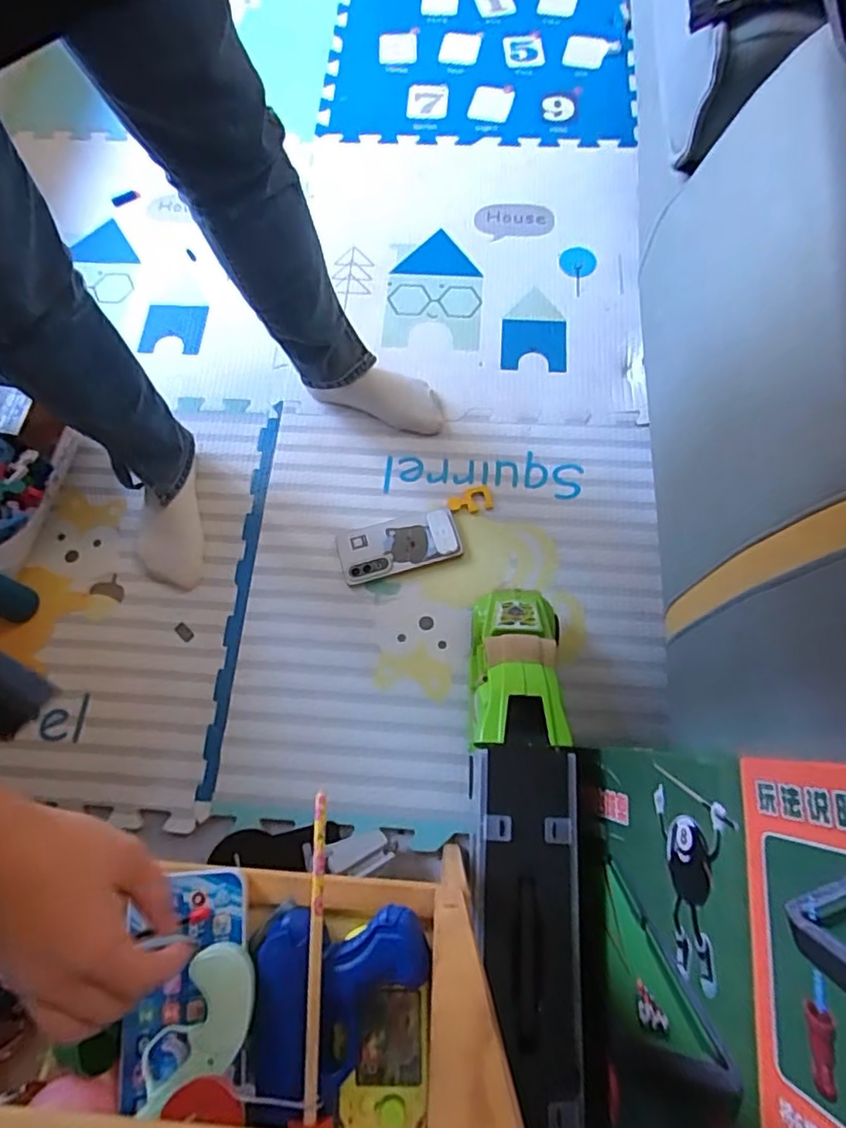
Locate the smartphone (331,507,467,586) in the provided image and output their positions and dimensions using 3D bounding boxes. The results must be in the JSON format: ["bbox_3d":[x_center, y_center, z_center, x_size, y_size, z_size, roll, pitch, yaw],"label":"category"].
[{"bbox_3d":[-0.034,-0.025,0.822,0.161,0.015,0.075,-14,70,-3],"label":"smartphone"}]

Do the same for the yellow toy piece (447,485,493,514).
[{"bbox_3d":[0.065,-0.088,0.844,0.061,0.006,0.040,-14,70,-3],"label":"yellow toy piece"}]

